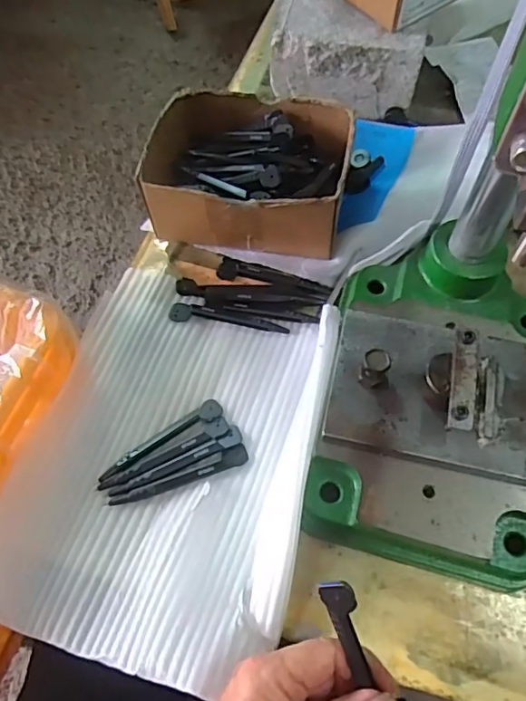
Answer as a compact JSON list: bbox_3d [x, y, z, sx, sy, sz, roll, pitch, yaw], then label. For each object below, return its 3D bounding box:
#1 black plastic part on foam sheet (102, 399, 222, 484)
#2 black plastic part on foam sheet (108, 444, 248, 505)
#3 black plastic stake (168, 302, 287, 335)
[{"bbox_3d":[-0.072,0.066,0.406,0.098,0.009,0.018,-33,67,-17],"label":"black plastic part on foam sheet"},{"bbox_3d":[-0.057,0.088,0.386,0.098,0.006,0.014,-21,64,-12],"label":"black plastic part on foam sheet"},{"bbox_3d":[-0.028,-0.027,0.458,0.098,0.006,0.017,8,62,4],"label":"black plastic stake"}]

